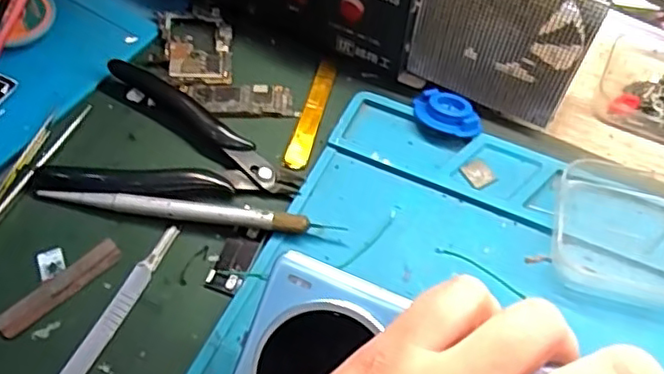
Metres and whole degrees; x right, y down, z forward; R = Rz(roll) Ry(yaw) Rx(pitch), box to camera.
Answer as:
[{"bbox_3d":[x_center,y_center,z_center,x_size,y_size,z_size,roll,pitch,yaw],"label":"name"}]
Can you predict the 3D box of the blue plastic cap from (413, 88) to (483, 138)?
[{"bbox_3d":[0.059,-0.037,0.329,0.024,0.009,0.036,-37,64,-22],"label":"blue plastic cap"}]

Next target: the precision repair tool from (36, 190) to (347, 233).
[{"bbox_3d":[-0.067,0.011,0.297,0.138,0.010,0.009,7,57,5],"label":"precision repair tool"}]

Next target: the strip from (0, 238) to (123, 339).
[{"bbox_3d":[-0.120,0.043,0.279,0.058,0.004,0.012,-39,65,-22],"label":"strip"}]

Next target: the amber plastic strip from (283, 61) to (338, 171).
[{"bbox_3d":[-0.011,-0.039,0.337,0.011,0.004,0.072,12,58,8],"label":"amber plastic strip"}]

